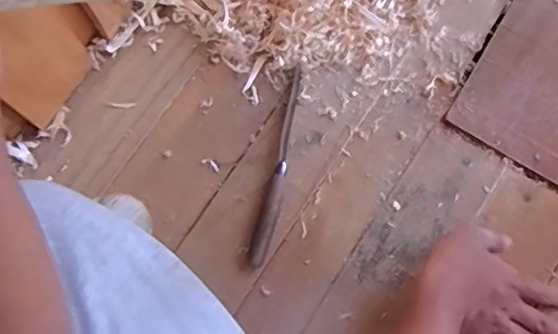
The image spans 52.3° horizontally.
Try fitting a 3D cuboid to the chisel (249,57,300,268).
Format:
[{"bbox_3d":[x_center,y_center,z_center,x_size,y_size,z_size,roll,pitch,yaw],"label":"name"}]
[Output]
[{"bbox_3d":[0.003,-0.003,0.581,0.019,0.017,0.212,14,76,3],"label":"chisel"}]

